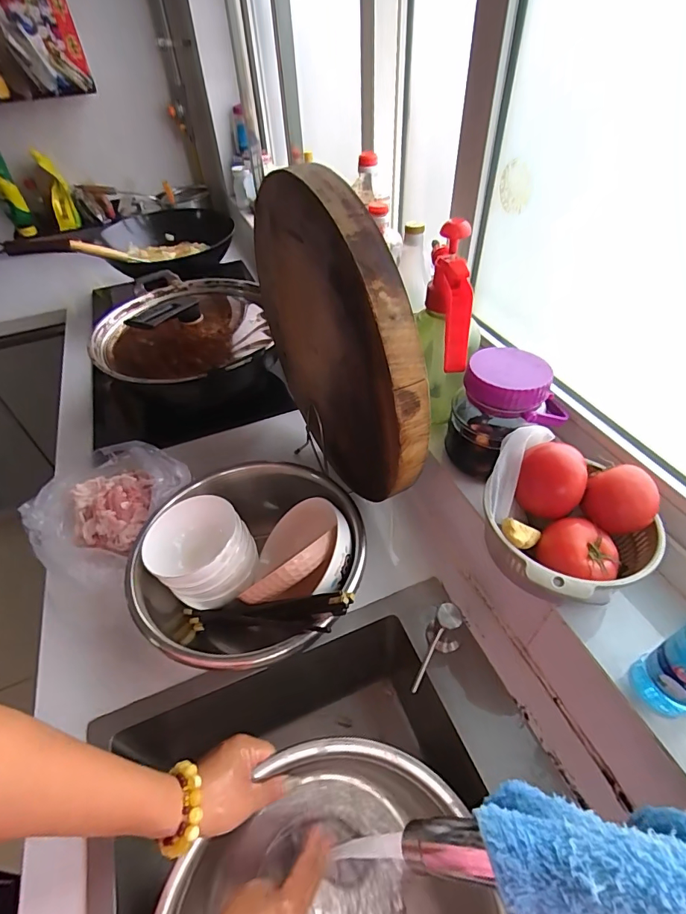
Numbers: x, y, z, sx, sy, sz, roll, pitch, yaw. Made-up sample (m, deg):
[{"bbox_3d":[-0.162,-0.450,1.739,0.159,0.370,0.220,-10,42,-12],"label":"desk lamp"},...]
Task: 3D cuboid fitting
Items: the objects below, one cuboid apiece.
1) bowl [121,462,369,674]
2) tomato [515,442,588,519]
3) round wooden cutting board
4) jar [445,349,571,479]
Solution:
[{"bbox_3d":[-0.107,0.133,0.548,0.255,0.131,0.265,-2,46,2],"label":"bowl"},{"bbox_3d":[0.214,0.022,0.454,0.061,0.055,0.058,16,49,18],"label":"tomato"},{"bbox_3d":[-0.028,-0.149,0.567,0.042,0.358,0.419,-22,49,-17],"label":"round wooden cutting board"},{"bbox_3d":[0.193,-0.058,0.548,0.112,0.132,0.108,-2,46,2],"label":"jar"}]

